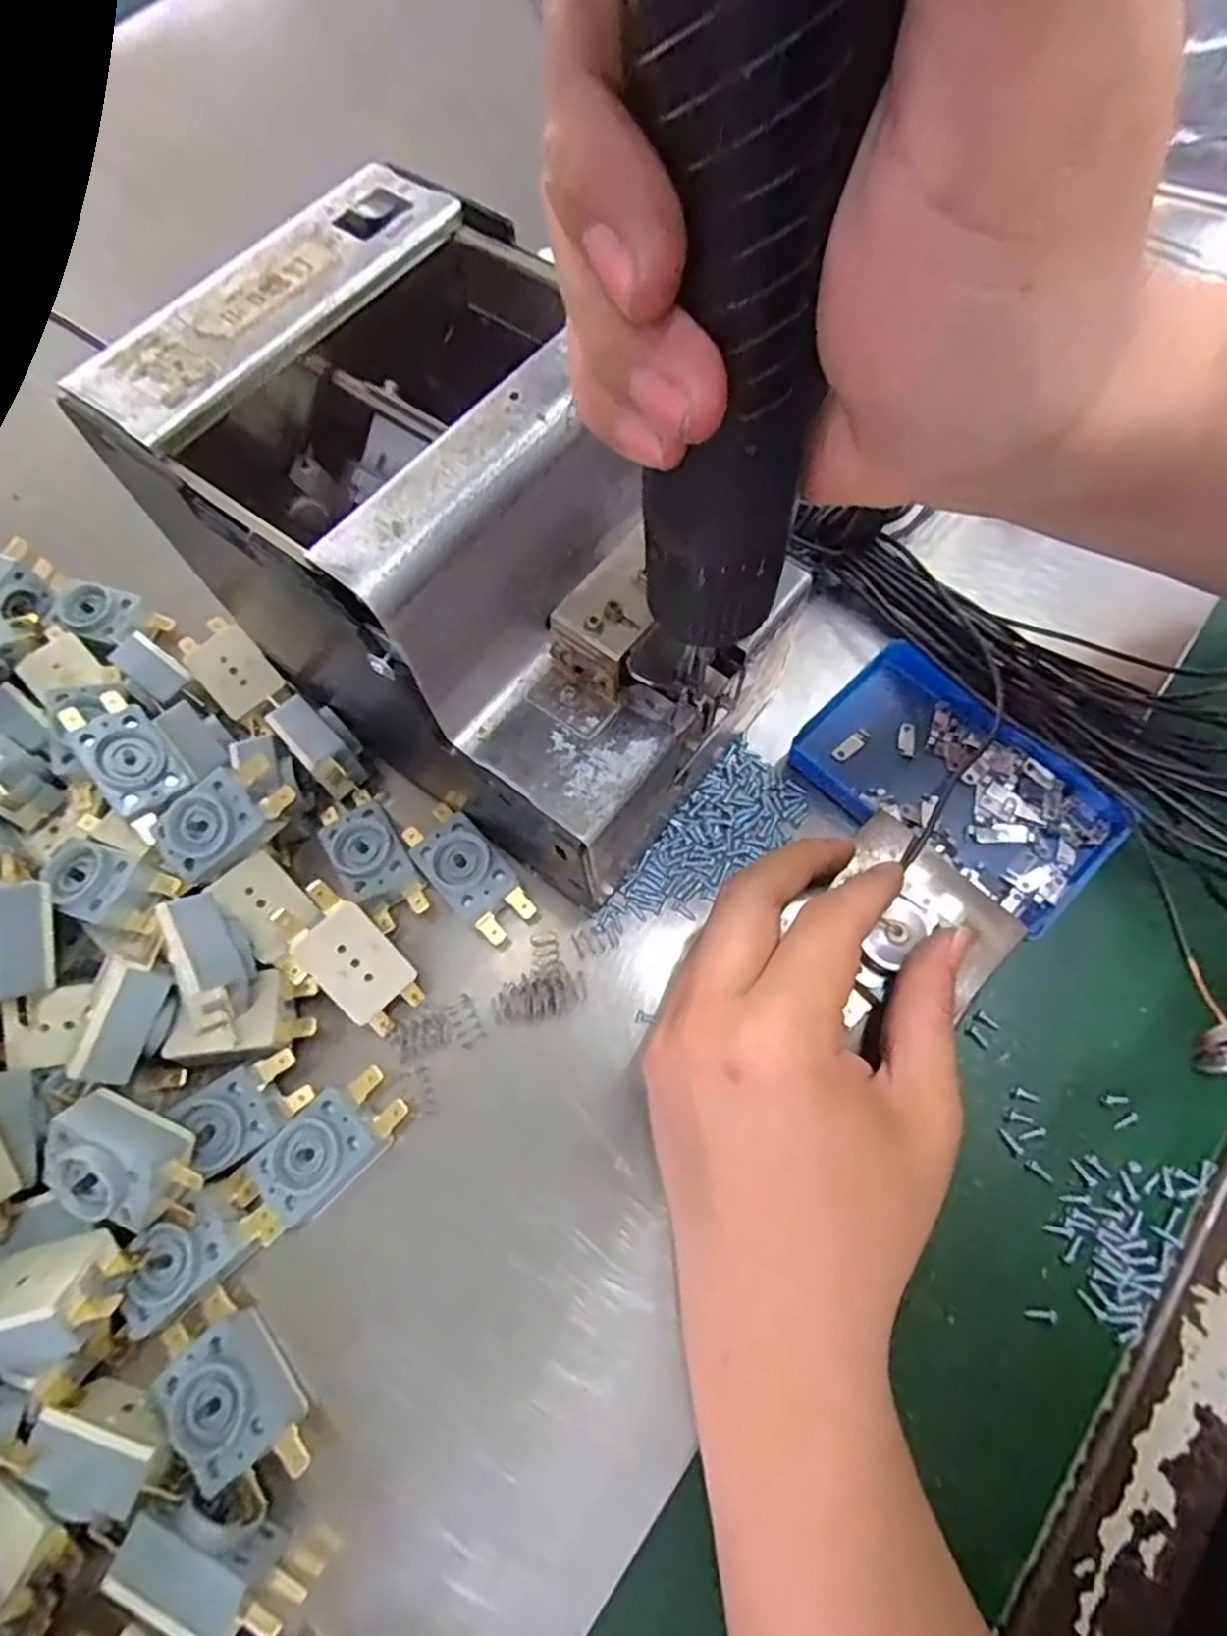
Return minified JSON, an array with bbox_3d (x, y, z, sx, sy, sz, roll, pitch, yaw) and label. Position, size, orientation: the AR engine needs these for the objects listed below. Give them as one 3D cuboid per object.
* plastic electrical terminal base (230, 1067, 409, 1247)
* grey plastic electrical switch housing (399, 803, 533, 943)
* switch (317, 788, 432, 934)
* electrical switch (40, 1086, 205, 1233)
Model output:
[{"bbox_3d":[-0.099,0.113,0.243,0.059,0.019,0.028,-42,74,-13],"label":"plastic electrical terminal base"},{"bbox_3d":[-0.056,0.019,0.279,0.057,0.016,0.026,43,76,15],"label":"grey plastic electrical switch housing"},{"bbox_3d":[-0.094,0.015,0.284,0.025,0.019,0.056,-35,72,-11],"label":"switch"},{"bbox_3d":[-0.149,0.106,0.225,0.044,0.025,0.023,24,112,-6],"label":"electrical switch"}]

